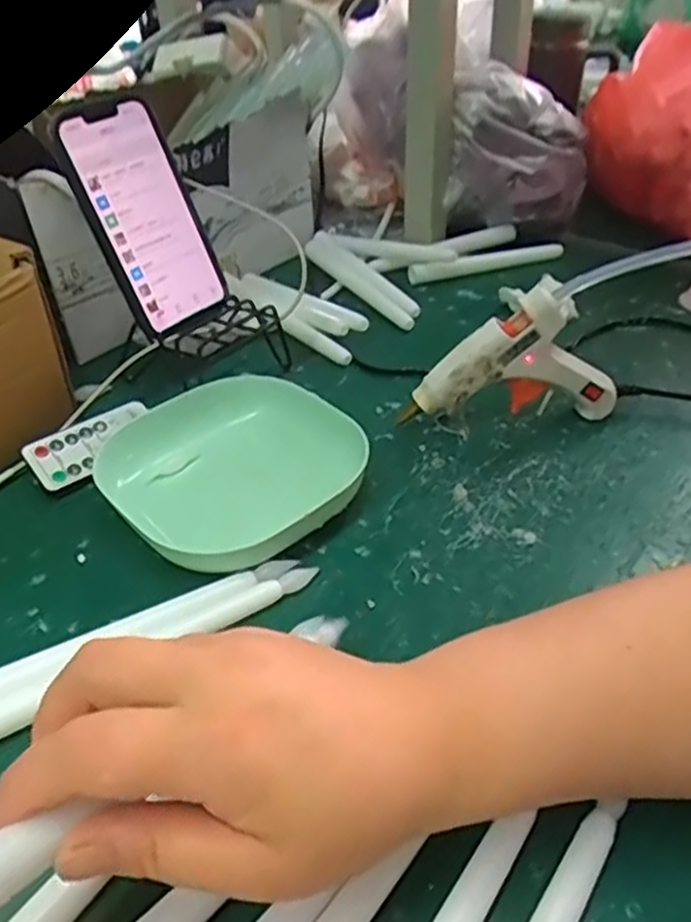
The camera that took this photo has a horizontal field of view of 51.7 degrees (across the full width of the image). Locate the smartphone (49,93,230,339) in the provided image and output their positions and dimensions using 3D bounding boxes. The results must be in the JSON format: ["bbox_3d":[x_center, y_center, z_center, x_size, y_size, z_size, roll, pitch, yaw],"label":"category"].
[{"bbox_3d":[-0.133,-0.163,0.480,0.072,0.145,0.008,-39,28,-32],"label":"smartphone"}]

